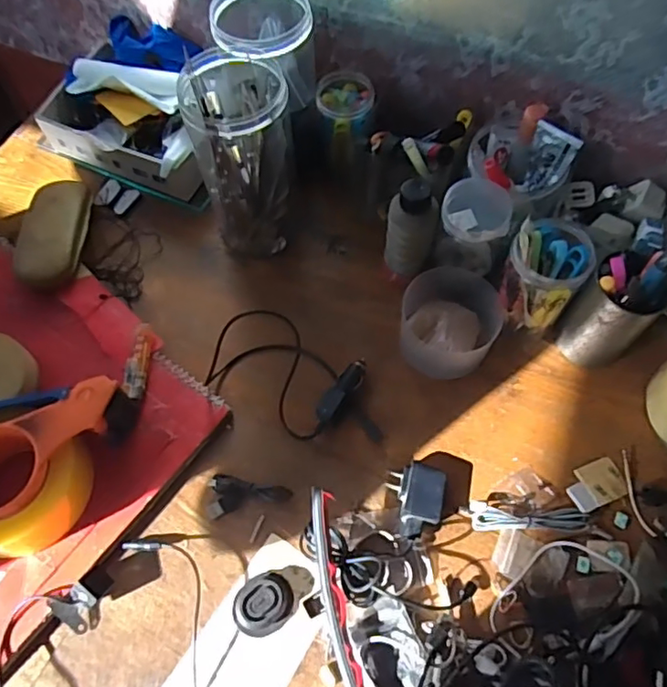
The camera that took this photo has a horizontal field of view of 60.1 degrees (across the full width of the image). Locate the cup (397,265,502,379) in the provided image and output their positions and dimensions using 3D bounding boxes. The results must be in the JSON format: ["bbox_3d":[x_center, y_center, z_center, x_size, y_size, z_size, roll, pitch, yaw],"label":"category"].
[{"bbox_3d":[0.118,-0.016,0.587,0.098,0.062,0.099,0,61,0],"label":"cup"}]

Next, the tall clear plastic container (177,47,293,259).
[{"bbox_3d":[-0.090,-0.197,0.605,0.095,0.202,0.121,-5,62,-2],"label":"tall clear plastic container"}]

